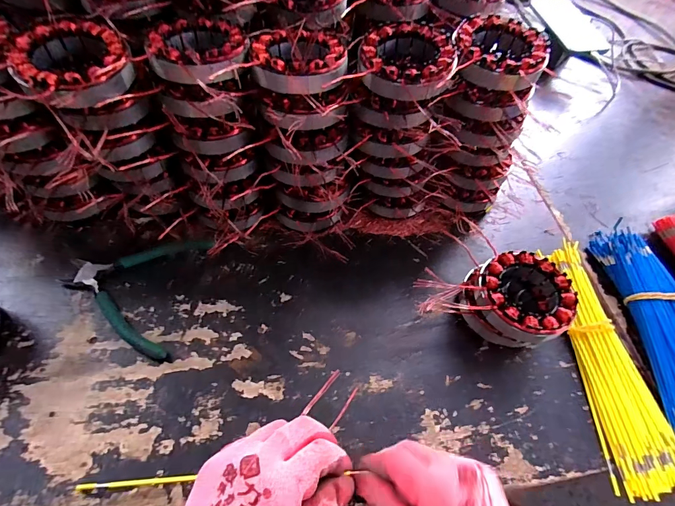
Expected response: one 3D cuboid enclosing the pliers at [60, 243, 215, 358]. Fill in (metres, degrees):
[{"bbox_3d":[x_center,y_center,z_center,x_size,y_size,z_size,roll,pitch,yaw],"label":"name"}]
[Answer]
[{"bbox_3d":[-0.212,0.031,0.377,0.122,0.010,0.134,10,56,1],"label":"pliers"}]

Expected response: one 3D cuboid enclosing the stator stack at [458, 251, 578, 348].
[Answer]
[{"bbox_3d":[0.171,0.049,0.369,0.093,0.064,0.091,30,59,14],"label":"stator stack"}]

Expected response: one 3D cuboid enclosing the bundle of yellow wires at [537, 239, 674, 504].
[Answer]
[{"bbox_3d":[0.269,0.099,0.370,0.064,0.022,0.241,4,57,-2],"label":"bundle of yellow wires"}]

